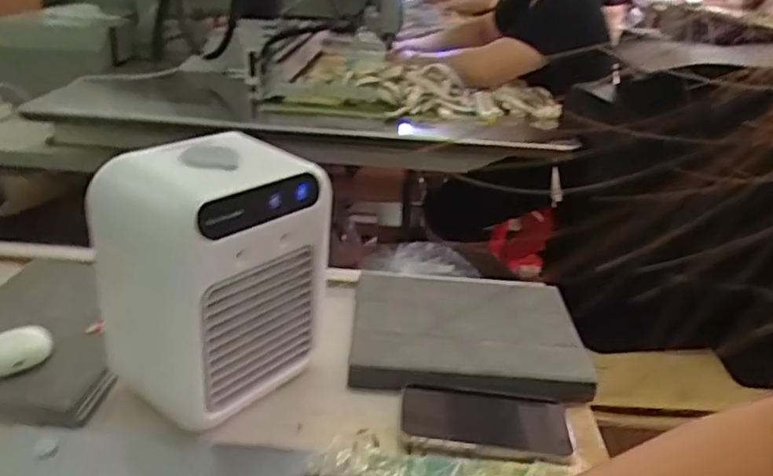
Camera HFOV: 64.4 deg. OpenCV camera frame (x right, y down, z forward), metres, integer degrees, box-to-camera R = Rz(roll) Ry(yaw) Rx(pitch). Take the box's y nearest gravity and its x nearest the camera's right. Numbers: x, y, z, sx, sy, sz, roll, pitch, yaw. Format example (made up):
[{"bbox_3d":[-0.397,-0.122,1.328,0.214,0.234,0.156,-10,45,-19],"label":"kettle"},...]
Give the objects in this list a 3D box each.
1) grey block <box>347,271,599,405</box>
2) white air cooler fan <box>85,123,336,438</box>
[{"bbox_3d":[0.082,0.095,0.646,0.227,0.030,0.194,6,25,-1],"label":"grey block"},{"bbox_3d":[-0.140,0.030,0.520,0.113,0.208,0.157,23,32,32],"label":"white air cooler fan"}]

